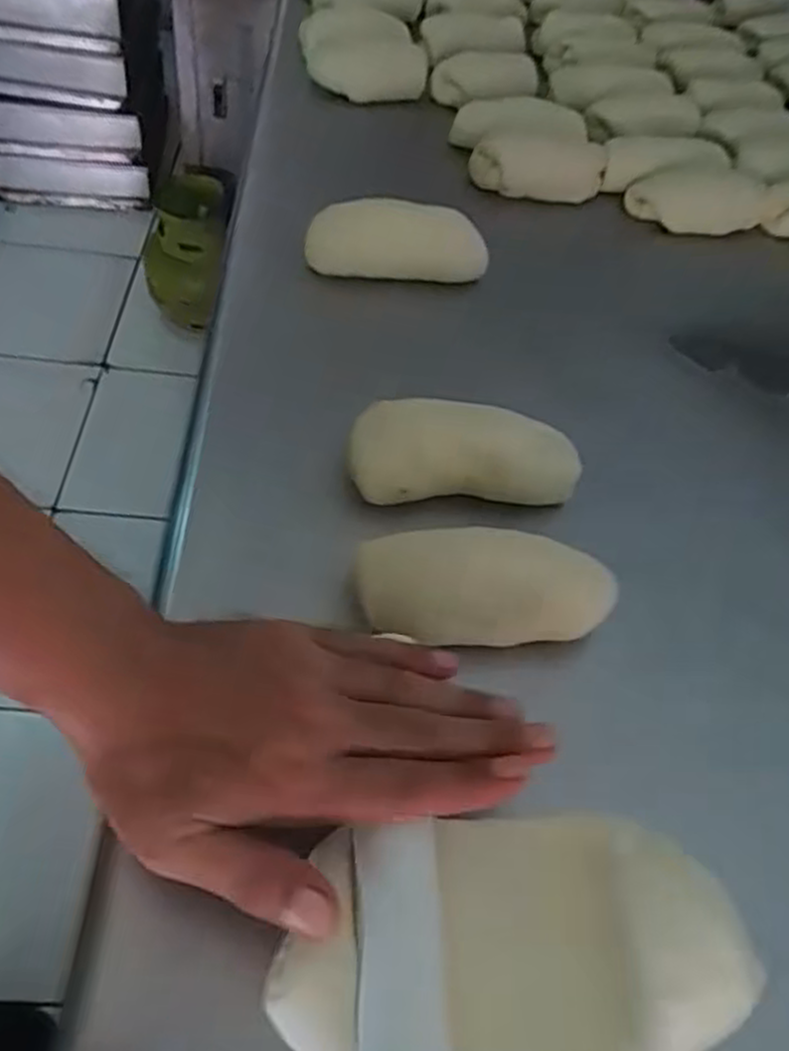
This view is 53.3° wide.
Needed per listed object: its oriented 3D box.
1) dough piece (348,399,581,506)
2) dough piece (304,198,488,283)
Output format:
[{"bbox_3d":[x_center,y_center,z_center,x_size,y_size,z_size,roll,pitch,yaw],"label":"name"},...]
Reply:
[{"bbox_3d":[0.039,-0.032,0.451,0.130,0.056,0.061,2,52,-5],"label":"dough piece"},{"bbox_3d":[0.001,-0.201,0.558,0.123,0.048,0.033,4,52,-6],"label":"dough piece"}]

